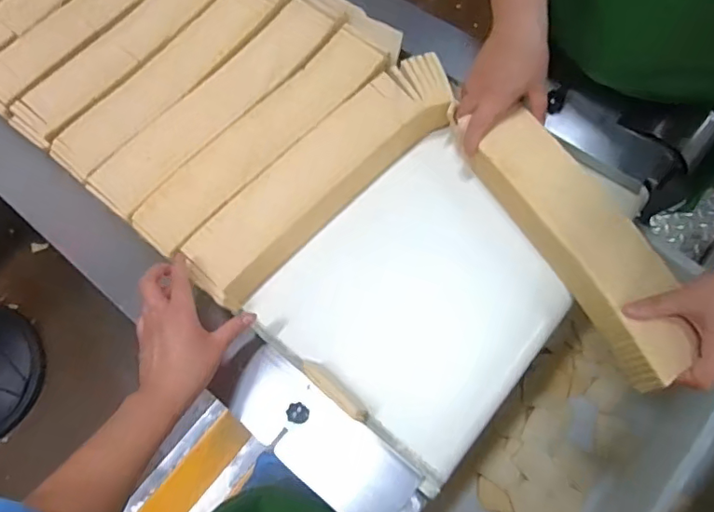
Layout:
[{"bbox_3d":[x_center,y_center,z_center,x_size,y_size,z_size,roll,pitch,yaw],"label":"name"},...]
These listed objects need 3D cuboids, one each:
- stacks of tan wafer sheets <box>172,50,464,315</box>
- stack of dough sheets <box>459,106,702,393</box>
[{"bbox_3d":[-0.037,-0.098,0.627,0.368,0.044,0.095,-43,79,-9],"label":"stacks of tan wafer sheets"},{"bbox_3d":[0.242,-0.016,0.569,0.091,0.035,0.307,-36,71,12],"label":"stack of dough sheets"}]

